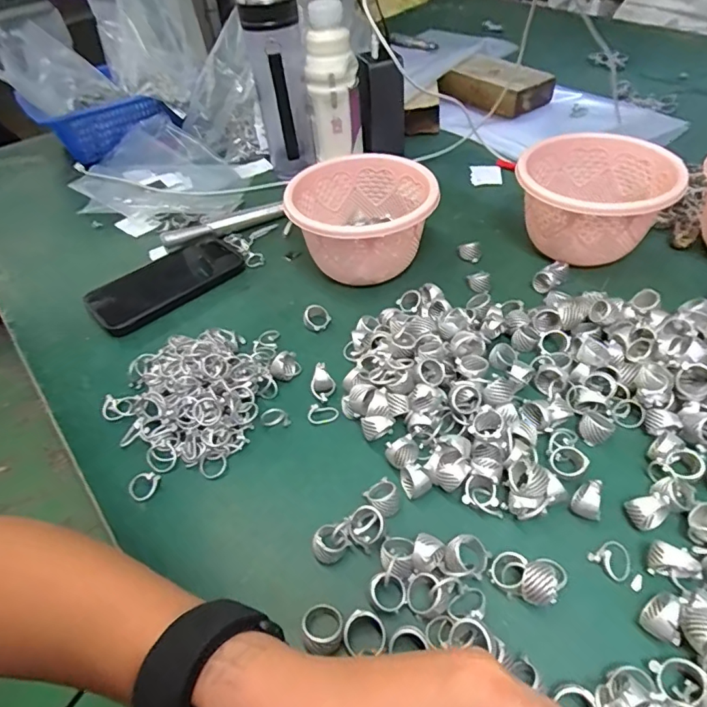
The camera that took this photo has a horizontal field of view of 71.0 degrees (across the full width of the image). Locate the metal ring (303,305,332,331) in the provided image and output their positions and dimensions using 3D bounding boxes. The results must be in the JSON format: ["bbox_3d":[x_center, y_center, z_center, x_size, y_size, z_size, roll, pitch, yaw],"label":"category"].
[{"bbox_3d":[-0.035,-0.035,0.474,0.025,0.015,0.023,-3,46,3],"label":"metal ring"}]

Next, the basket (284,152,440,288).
[{"bbox_3d":[0.010,-0.132,0.508,0.137,0.089,0.133,-2,46,4],"label":"basket"}]

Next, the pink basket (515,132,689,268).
[{"bbox_3d":[0.236,-0.150,0.494,0.142,0.081,0.125,23,52,26],"label":"pink basket"}]

